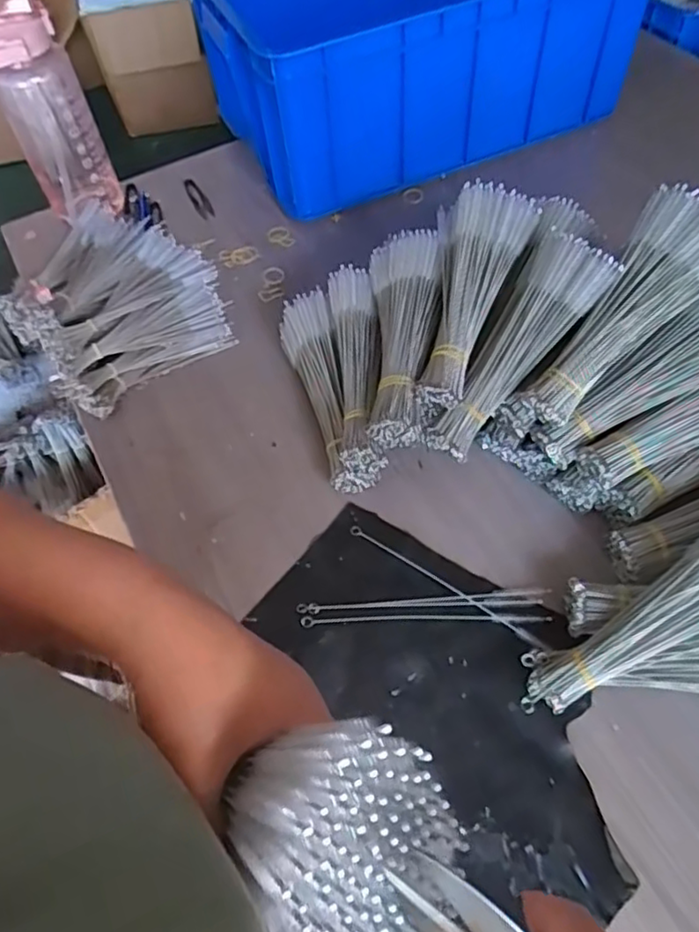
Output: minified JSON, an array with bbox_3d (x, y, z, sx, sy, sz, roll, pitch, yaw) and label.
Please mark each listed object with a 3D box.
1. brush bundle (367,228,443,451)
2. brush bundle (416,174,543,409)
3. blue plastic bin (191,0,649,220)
[{"bbox_3d":[0.058,-0.140,0.675,0.075,0.081,0.246,0,58,3],"label":"brush bundle"},{"bbox_3d":[0.118,-0.174,0.655,0.100,0.047,0.242,14,77,12],"label":"brush bundle"},{"bbox_3d":[0.098,-0.683,1.018,0.628,0.238,0.441,-21,59,-10],"label":"blue plastic bin"}]

